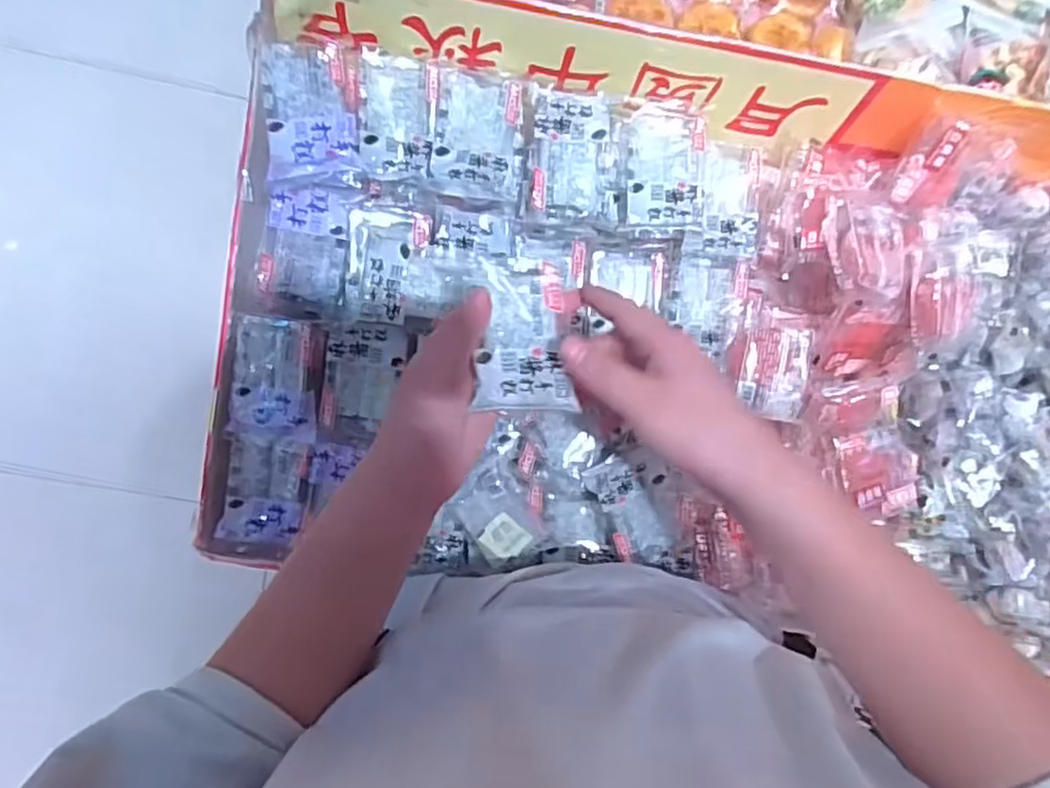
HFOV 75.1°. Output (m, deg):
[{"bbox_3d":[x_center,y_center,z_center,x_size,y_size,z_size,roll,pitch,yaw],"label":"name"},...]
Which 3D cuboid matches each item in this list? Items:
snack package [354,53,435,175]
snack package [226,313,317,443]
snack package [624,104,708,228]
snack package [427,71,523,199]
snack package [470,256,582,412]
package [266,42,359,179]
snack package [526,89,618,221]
[{"bbox_3d":[-0.098,-0.211,0.519,0.056,0.017,0.084,1,94,-6],"label":"snack package"},{"bbox_3d":[-0.194,-0.012,0.530,0.065,0.018,0.092,7,93,-6],"label":"snack package"},{"bbox_3d":[0.111,-0.176,0.533,0.066,0.027,0.088,-2,94,-6],"label":"snack package"},{"bbox_3d":[-0.035,-0.198,0.518,0.066,0.029,0.095,6,93,-6],"label":"snack package"},{"bbox_3d":[-0.001,-0.036,0.424,0.058,0.022,0.095,0,79,-17],"label":"snack package"},{"bbox_3d":[-0.157,-0.208,0.503,0.061,0.019,0.091,-3,94,-6],"label":"package"},{"bbox_3d":[0.037,-0.182,0.526,0.067,0.024,0.090,2,94,-6],"label":"snack package"}]

